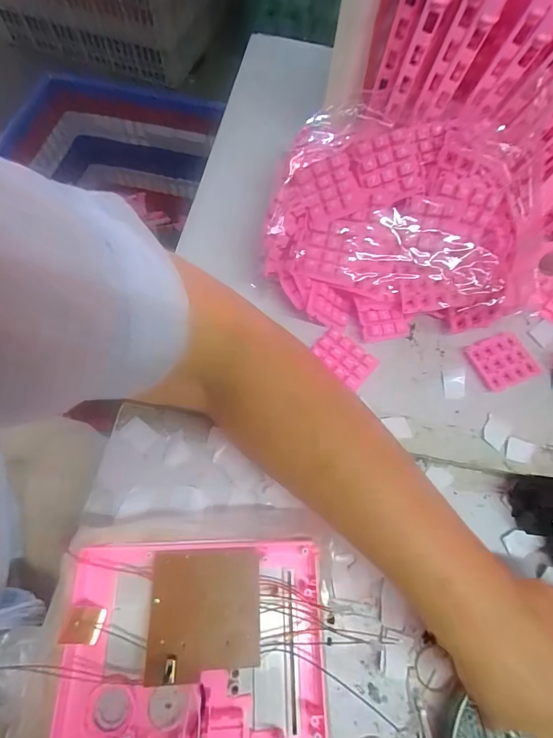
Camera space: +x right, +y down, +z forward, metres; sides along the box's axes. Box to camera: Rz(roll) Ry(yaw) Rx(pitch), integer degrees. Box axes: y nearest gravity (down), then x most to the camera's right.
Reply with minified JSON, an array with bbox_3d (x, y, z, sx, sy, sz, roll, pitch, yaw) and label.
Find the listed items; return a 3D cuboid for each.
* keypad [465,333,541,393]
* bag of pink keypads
[{"bbox_3d":[0.224,-0.009,0.362,0.059,0.004,0.051,-21,71,-10],"label":"keypad"},{"bbox_3d":[0.119,-0.144,0.361,0.246,0.097,0.215,7,69,1],"label":"bag of pink keypads"}]

